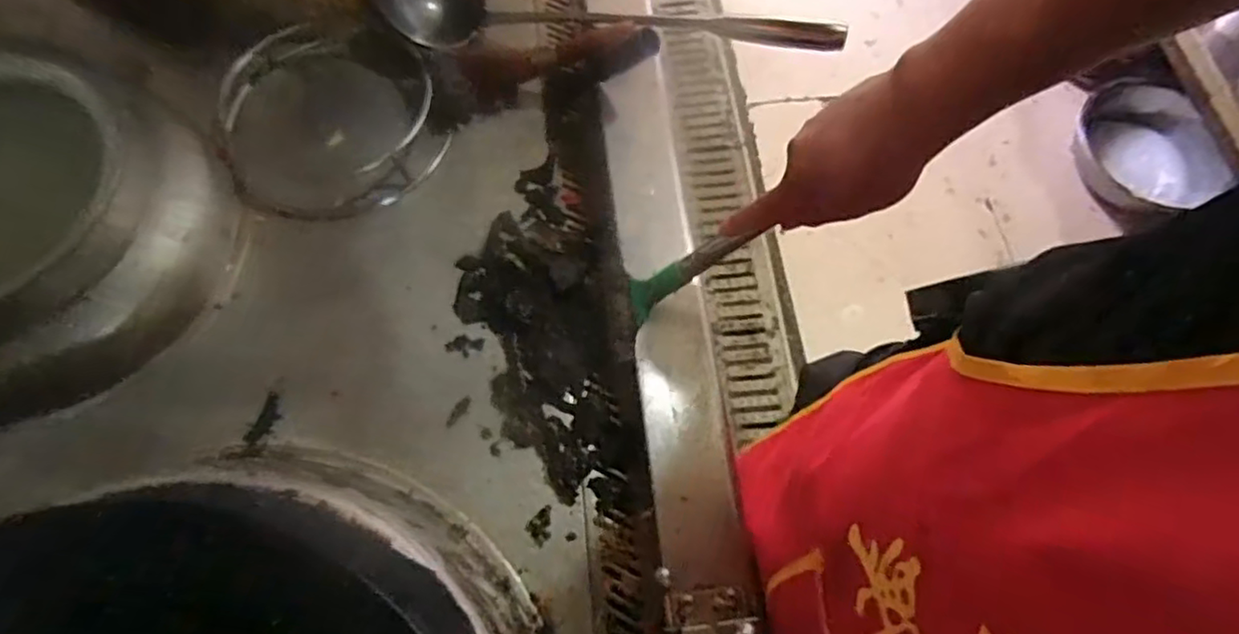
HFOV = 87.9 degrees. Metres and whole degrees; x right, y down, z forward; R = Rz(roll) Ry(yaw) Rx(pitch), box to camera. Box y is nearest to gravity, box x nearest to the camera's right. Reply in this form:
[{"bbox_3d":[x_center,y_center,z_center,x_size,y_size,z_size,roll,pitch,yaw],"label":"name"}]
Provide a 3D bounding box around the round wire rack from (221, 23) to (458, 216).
[{"bbox_3d":[-0.322,-0.232,0.715,0.235,0.050,0.248,0,68,-1],"label":"round wire rack"}]

